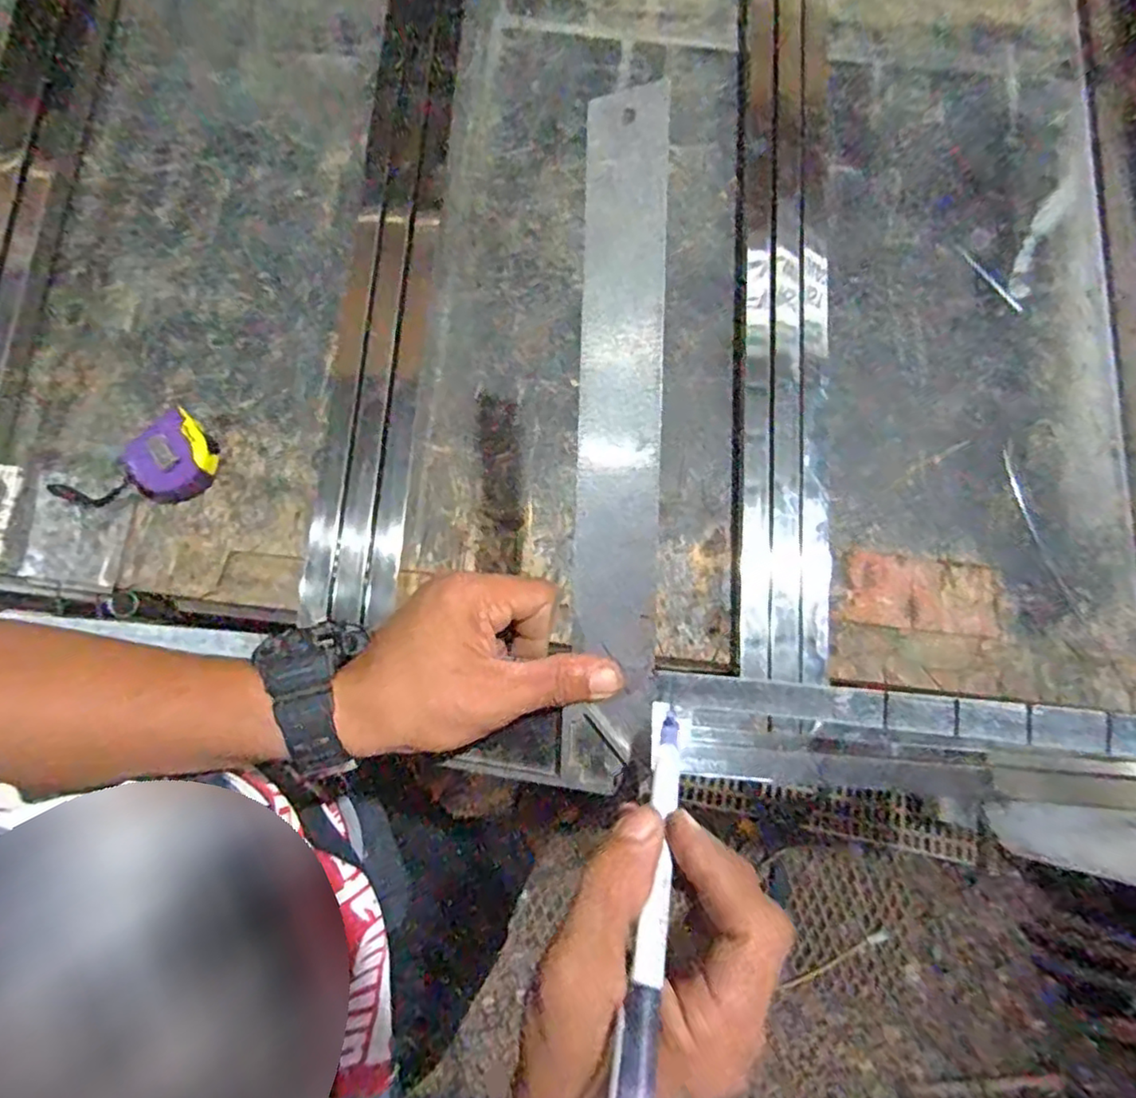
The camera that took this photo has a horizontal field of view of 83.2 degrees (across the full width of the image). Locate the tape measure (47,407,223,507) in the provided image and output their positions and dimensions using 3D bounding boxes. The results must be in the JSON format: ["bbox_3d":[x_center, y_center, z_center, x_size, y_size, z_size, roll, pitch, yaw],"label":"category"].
[{"bbox_3d":[-0.402,-0.070,0.594,0.147,0.034,0.084,-37,82,-8],"label":"tape measure"}]

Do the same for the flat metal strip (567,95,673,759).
[{"bbox_3d":[0.025,-0.064,0.317,0.045,0.008,0.316,2,90,23],"label":"flat metal strip"}]

